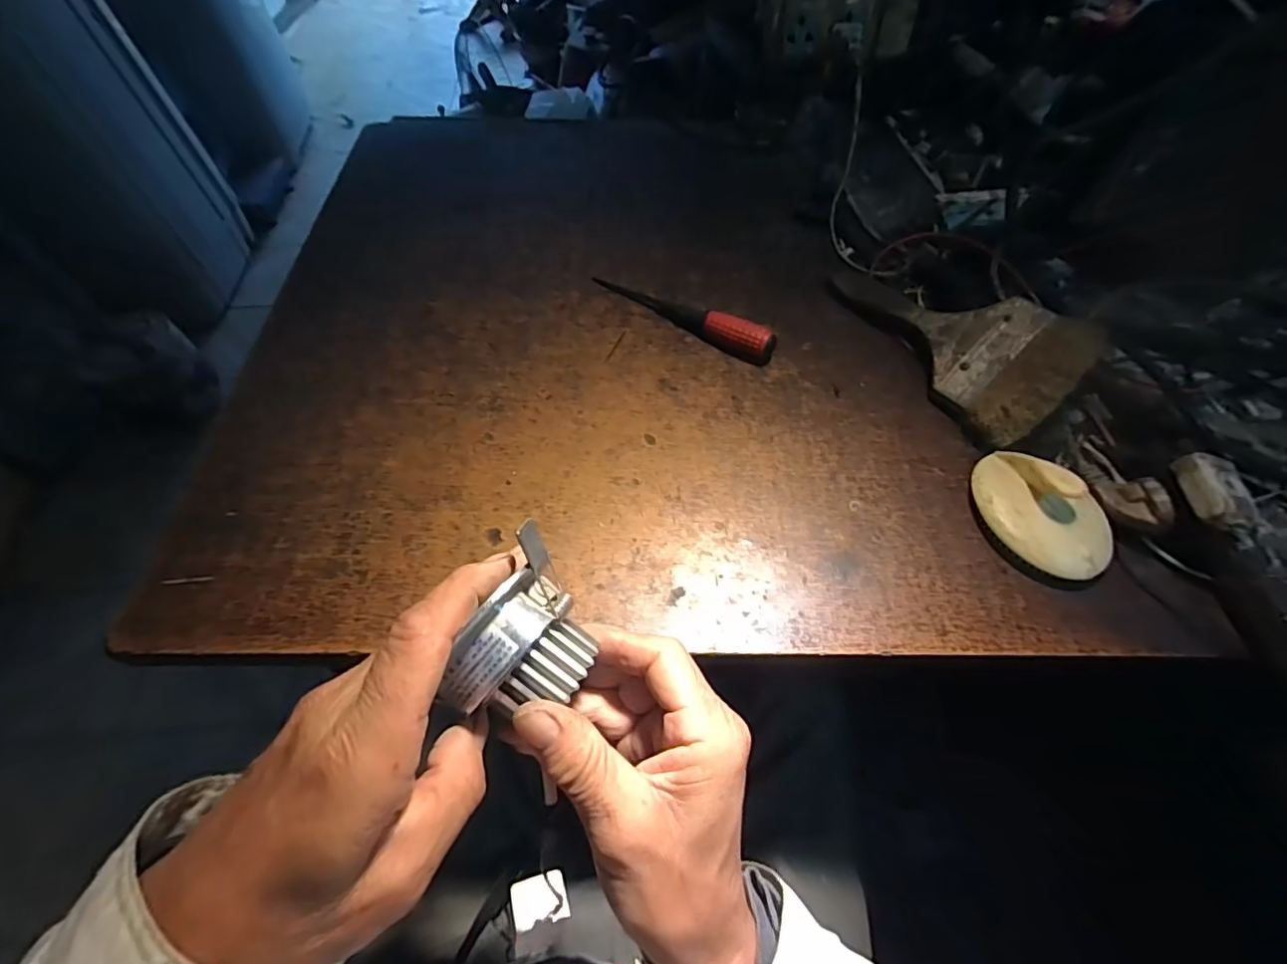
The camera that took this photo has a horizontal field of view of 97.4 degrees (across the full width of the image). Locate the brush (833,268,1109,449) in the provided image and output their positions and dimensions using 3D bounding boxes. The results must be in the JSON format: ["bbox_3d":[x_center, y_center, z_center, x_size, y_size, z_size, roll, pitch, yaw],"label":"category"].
[{"bbox_3d":[0.246,-0.127,0.437,0.094,0.017,0.197,-36,53,15],"label":"brush"}]

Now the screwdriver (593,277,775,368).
[{"bbox_3d":[0.029,-0.140,0.466,0.167,0.022,0.019,28,62,18],"label":"screwdriver"}]

